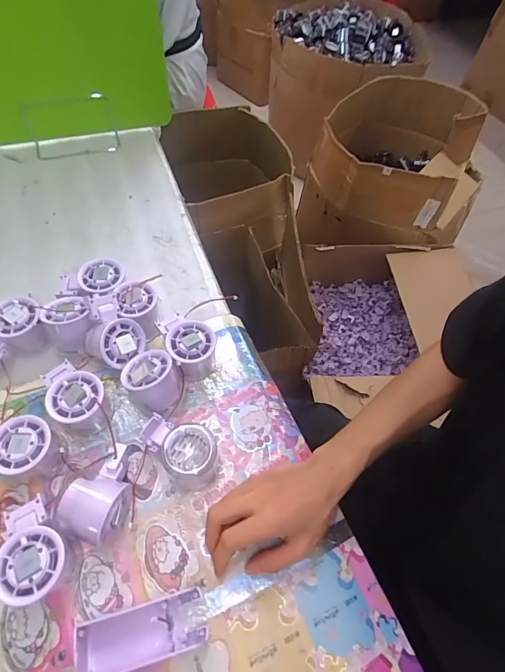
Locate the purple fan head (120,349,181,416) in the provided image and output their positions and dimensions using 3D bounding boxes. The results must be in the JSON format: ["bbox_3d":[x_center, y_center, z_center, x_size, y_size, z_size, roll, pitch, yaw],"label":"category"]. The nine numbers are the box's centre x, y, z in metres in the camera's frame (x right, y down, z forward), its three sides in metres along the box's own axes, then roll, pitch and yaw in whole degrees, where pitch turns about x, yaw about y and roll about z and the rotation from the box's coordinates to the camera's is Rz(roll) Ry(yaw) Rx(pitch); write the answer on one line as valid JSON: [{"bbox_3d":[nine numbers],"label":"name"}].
[{"bbox_3d":[-0.113,0.058,0.448,0.058,0.065,0.058,-19,43,-7],"label":"purple fan head"}]

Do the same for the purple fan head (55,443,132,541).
[{"bbox_3d":[-0.152,0.156,0.384,0.061,0.057,0.084,19,60,9],"label":"purple fan head"}]

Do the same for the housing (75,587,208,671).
[{"bbox_3d":[-0.097,0.265,0.344,0.107,0.025,0.044,-12,60,-10],"label":"housing"}]

